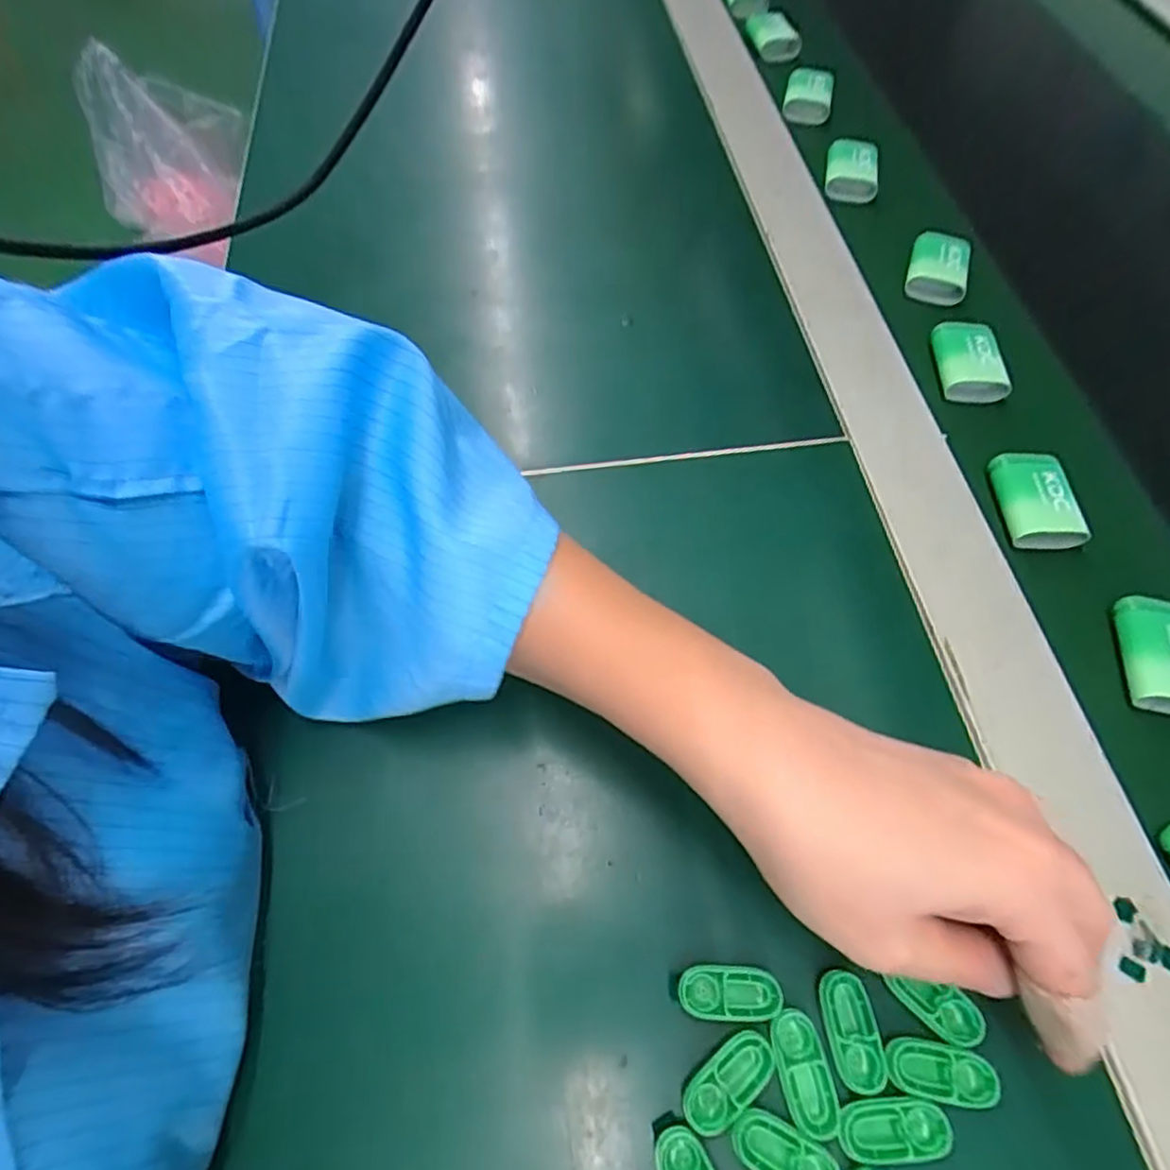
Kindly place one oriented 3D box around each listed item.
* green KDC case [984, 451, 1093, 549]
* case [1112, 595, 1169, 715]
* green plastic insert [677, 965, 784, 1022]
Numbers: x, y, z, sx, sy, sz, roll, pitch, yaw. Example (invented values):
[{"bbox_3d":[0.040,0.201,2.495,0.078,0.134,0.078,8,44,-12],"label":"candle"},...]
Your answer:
[{"bbox_3d":[0.224,-0.043,0.326,0.034,0.017,0.048,1,61,-3],"label":"green KDC case"},{"bbox_3d":[0.255,0.031,0.286,0.033,0.013,0.049,11,61,3],"label":"case"},{"bbox_3d":[0.050,0.140,0.224,0.034,0.004,0.016,4,61,-1],"label":"green plastic insert"}]

